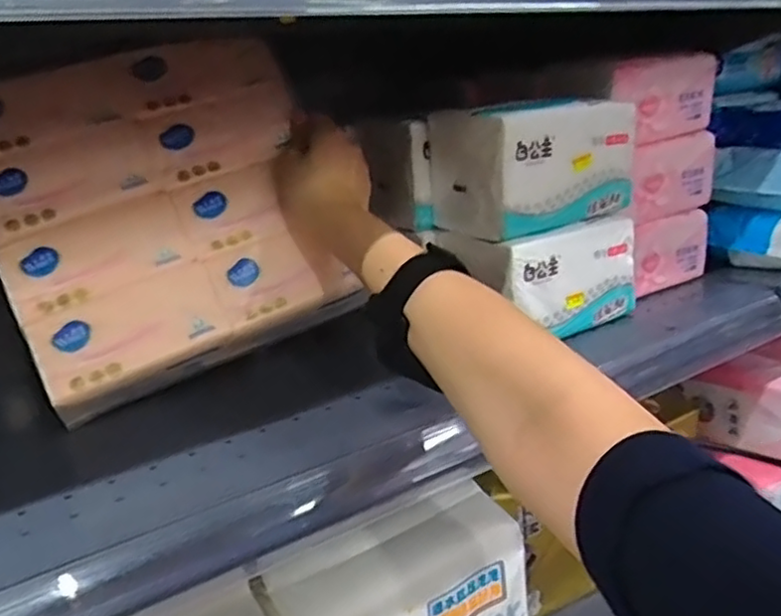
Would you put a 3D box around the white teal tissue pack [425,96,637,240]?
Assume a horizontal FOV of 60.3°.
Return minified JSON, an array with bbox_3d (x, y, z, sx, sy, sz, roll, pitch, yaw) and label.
[{"bbox_3d":[0.120,-0.125,0.571,0.151,0.096,0.105,-18,22,-35],"label":"white teal tissue pack"}]

